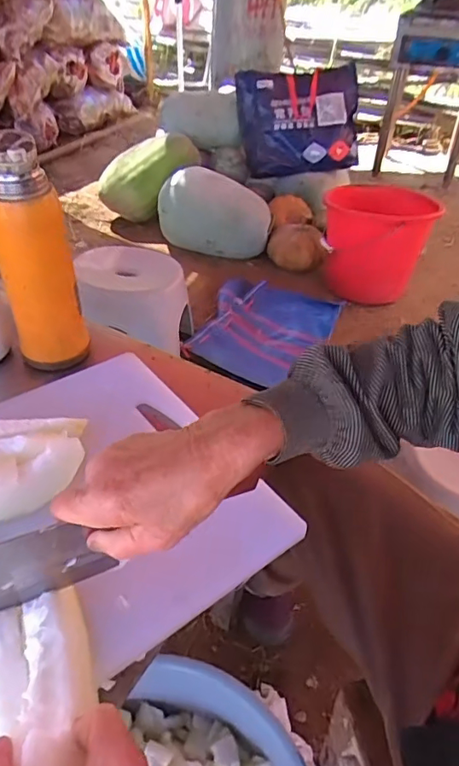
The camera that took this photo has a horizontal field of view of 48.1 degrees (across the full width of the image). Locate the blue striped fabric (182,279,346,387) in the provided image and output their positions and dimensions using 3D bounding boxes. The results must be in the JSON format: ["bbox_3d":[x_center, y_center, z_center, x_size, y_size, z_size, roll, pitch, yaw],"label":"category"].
[{"bbox_3d":[0.103,-0.163,1.557,0.377,0.042,0.457,18,41,16],"label":"blue striped fabric"}]

